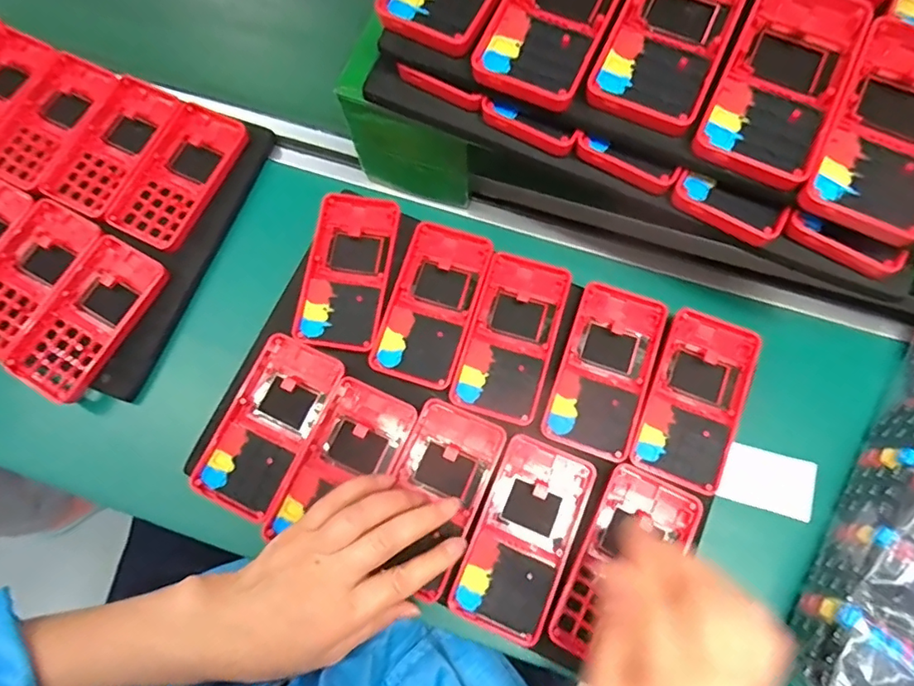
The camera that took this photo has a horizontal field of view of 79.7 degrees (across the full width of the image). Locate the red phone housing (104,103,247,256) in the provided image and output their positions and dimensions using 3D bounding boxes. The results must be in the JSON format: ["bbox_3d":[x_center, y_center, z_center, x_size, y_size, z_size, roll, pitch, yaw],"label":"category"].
[{"bbox_3d":[-0.223,-0.135,0.446,0.063,0.015,0.123,25,75,8],"label":"red phone housing"}]

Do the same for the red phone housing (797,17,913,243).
[{"bbox_3d":[0.237,-0.116,0.297,0.061,0.016,0.124,27,75,9],"label":"red phone housing"}]

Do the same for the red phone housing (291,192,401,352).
[{"bbox_3d":[-0.082,-0.059,0.412,0.060,0.007,0.127,8,73,3],"label":"red phone housing"}]

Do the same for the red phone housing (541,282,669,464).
[{"bbox_3d":[0.106,0.018,0.392,0.061,0.008,0.121,21,74,7],"label":"red phone housing"}]

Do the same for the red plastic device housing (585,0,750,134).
[{"bbox_3d":[0.126,-0.182,0.320,0.062,0.020,0.129,26,75,8],"label":"red plastic device housing"}]

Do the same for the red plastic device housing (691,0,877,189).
[{"bbox_3d":[0.184,-0.153,0.305,0.061,0.010,0.135,26,75,9],"label":"red plastic device housing"}]

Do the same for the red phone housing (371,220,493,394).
[{"bbox_3d":[-0.017,-0.031,0.401,0.060,0.007,0.121,17,74,6],"label":"red phone housing"}]

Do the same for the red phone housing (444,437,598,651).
[{"bbox_3d":[0.044,0.127,0.363,0.063,0.015,0.121,22,75,7],"label":"red phone housing"}]

